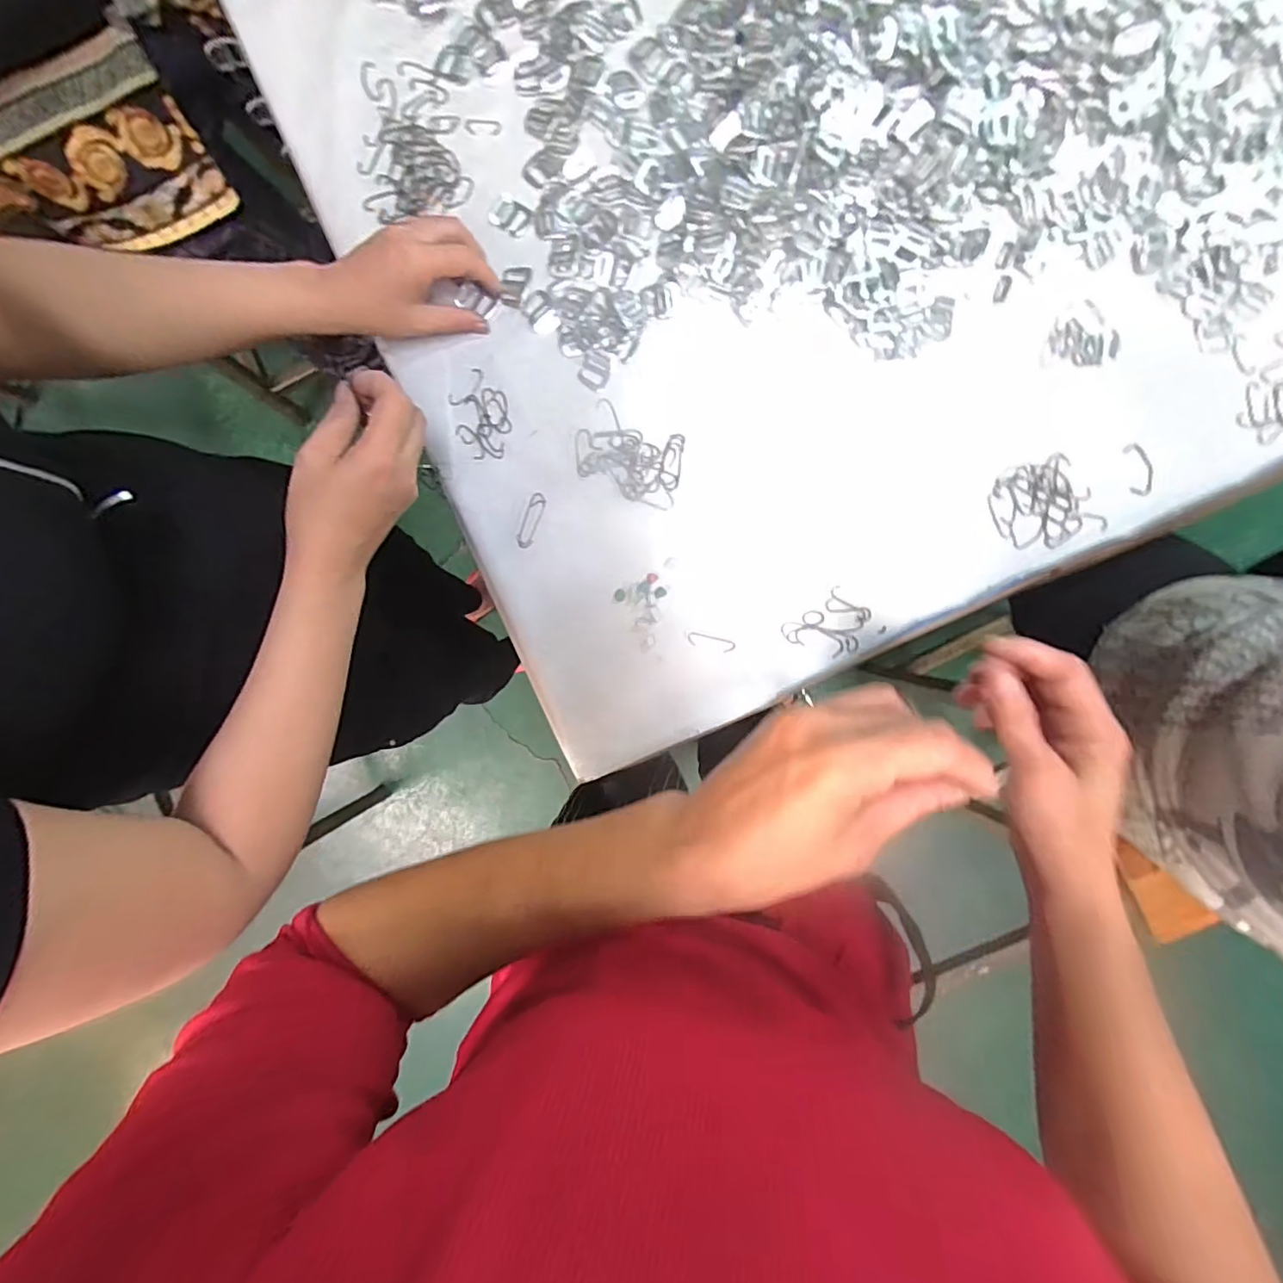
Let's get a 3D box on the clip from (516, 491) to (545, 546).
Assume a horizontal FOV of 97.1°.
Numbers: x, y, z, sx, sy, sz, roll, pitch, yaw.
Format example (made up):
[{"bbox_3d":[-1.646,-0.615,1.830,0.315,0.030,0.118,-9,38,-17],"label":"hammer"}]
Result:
[{"bbox_3d":[-0.094,-0.103,0.483,0.014,0.004,0.048,18,93,2],"label":"clip"}]

